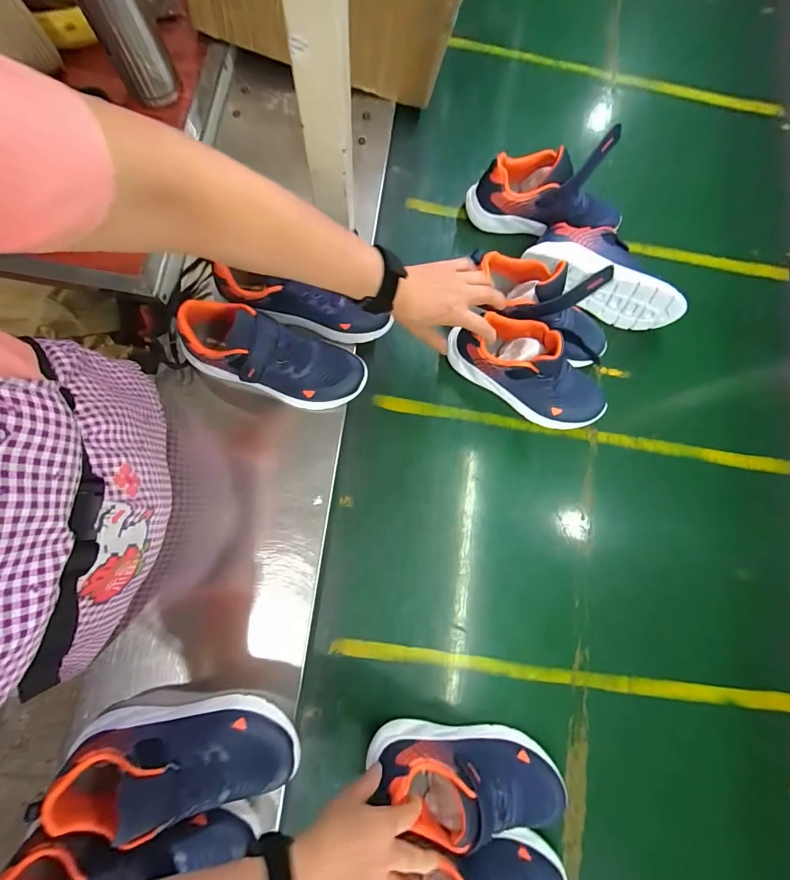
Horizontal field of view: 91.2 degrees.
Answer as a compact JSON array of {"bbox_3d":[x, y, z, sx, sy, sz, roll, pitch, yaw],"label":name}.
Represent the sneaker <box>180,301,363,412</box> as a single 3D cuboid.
[{"bbox_3d":[-0.161,-0.110,0.507,0.241,0.096,0.088,19,79,-8],"label":"sneaker"}]

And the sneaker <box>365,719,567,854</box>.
[{"bbox_3d":[0.092,0.418,0.474,0.240,0.103,0.092,15,79,-9],"label":"sneaker"}]

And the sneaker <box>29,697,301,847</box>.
[{"bbox_3d":[-0.235,0.354,0.428,0.237,0.110,0.092,3,78,-18],"label":"sneaker"}]

